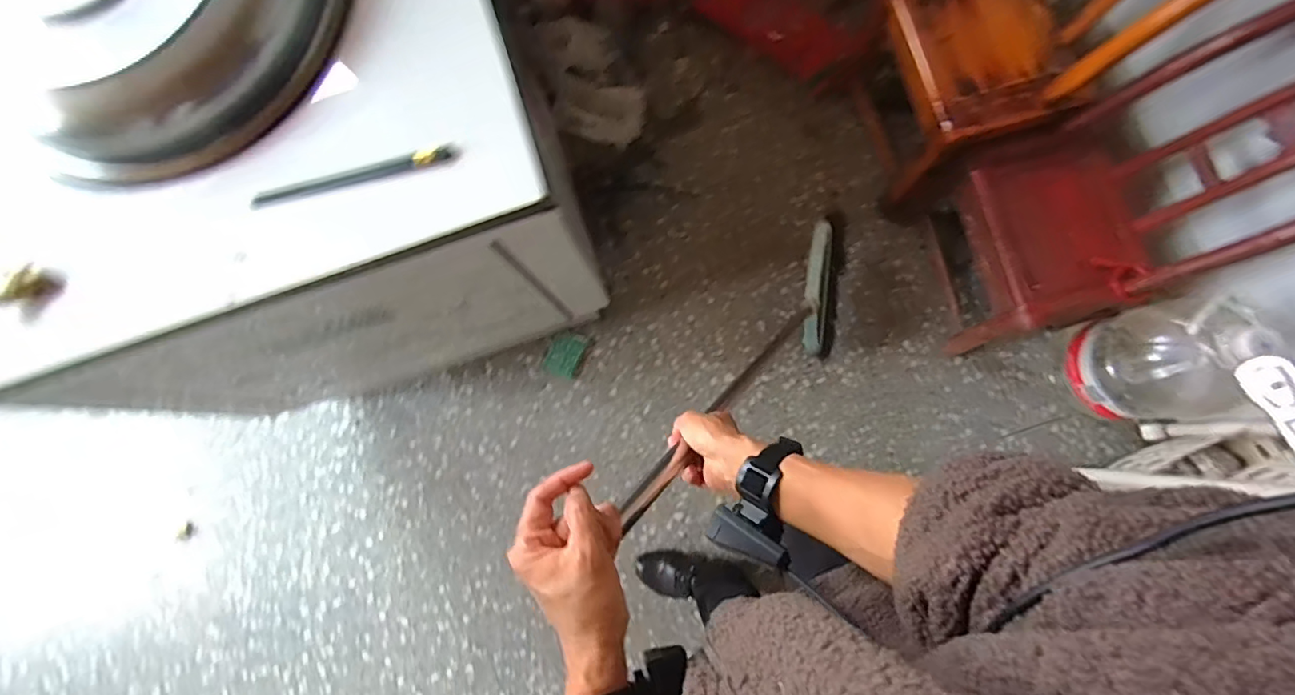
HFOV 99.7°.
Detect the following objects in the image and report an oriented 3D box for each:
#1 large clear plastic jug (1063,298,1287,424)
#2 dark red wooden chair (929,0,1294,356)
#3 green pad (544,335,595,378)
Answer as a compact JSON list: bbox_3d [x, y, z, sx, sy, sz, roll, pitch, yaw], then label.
[{"bbox_3d":[0.952,0.026,0.997,0.175,0.275,0.212,-13,81,2],"label":"large clear plastic jug"},{"bbox_3d":[0.838,-0.260,0.994,0.393,0.619,0.363,-15,81,2],"label":"dark red wooden chair"},{"bbox_3d":[-0.200,0.014,1.367,0.089,0.012,0.114,26,84,8],"label":"green pad"}]

